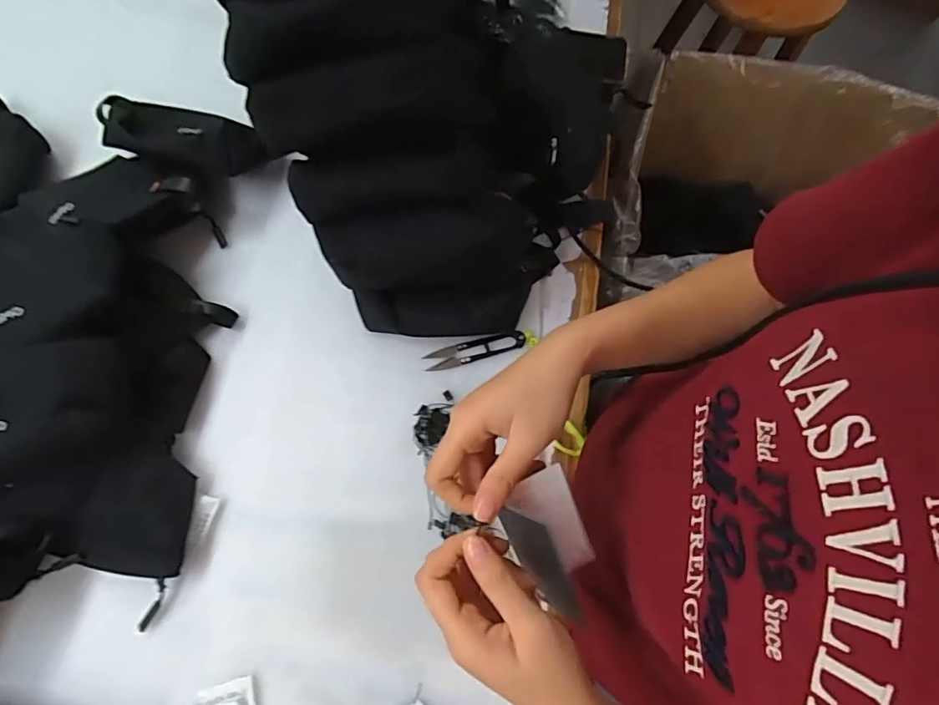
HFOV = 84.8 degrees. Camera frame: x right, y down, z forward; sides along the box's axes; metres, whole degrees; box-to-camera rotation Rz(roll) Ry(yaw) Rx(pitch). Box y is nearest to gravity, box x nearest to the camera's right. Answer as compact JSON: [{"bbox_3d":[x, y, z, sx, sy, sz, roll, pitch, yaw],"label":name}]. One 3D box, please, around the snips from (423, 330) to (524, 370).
[{"bbox_3d":[0.006,-0.003,0.509,0.101,0.004,0.020,-13,71,-8],"label":"snips"}]

